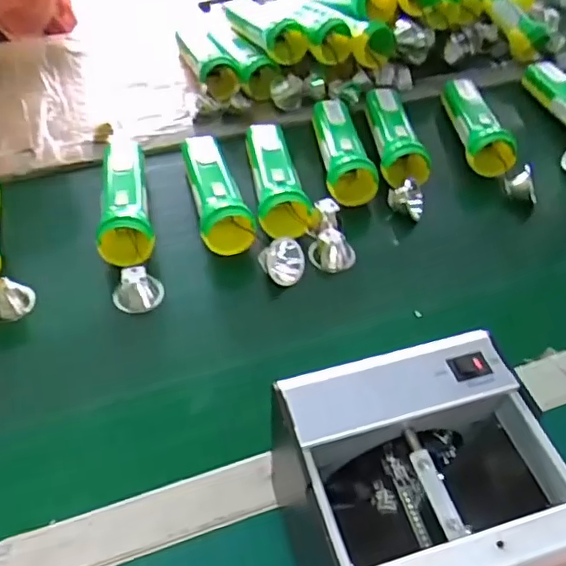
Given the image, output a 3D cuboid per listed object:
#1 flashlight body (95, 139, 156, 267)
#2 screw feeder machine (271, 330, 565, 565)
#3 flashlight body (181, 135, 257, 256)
[{"bbox_3d":[-0.158,-0.081,0.589,0.053,0.056,0.176,-6,48,-9],"label":"flashlight body"},{"bbox_3d":[0.076,0.139,0.299,0.123,0.127,0.172,-11,49,-14],"label":"screw feeder machine"},{"bbox_3d":[-0.069,-0.092,0.604,0.052,0.065,0.155,-8,49,-11],"label":"flashlight body"}]

